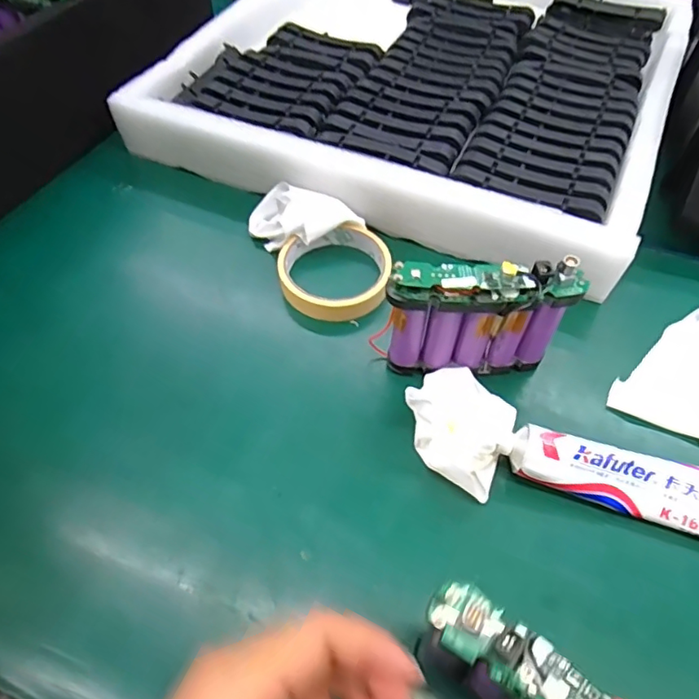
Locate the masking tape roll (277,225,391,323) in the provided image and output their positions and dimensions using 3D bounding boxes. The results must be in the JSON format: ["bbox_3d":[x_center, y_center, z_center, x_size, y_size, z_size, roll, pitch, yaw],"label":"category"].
[{"bbox_3d":[-0.011,-0.064,0.432,0.084,0.028,0.090,0,55,0],"label":"masking tape roll"}]

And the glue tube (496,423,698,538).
[{"bbox_3d":[0.163,0.077,0.327,0.139,0.031,0.042,14,56,9],"label":"glue tube"}]

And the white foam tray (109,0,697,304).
[{"bbox_3d":[0.082,-0.299,0.567,0.466,0.051,0.477,21,59,14],"label":"white foam tray"}]

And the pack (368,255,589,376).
[{"bbox_3d":[0.080,-0.018,0.353,0.116,0.095,0.024,-3,55,-3],"label":"pack"}]

